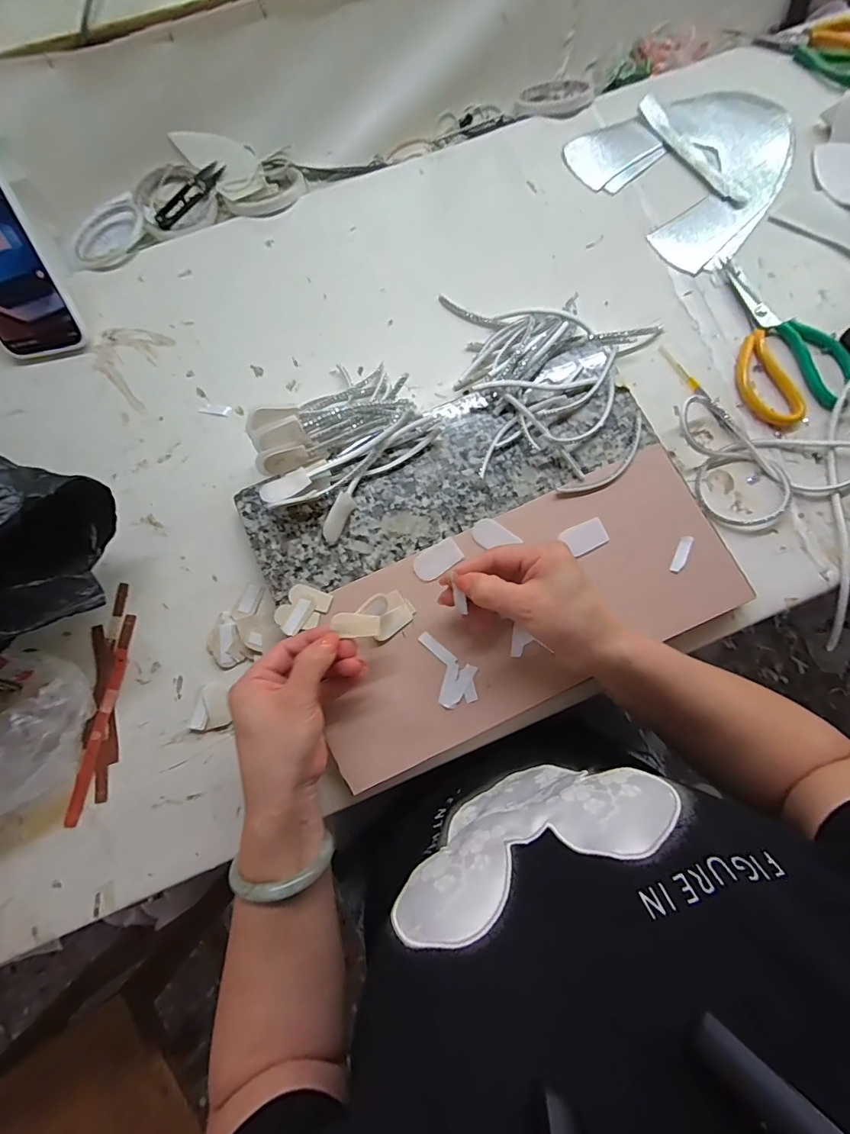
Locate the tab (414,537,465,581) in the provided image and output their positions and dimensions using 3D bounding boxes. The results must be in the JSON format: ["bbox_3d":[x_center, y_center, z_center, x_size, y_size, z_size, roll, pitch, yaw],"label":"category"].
[{"bbox_3d":[0.011,-0.007,0.398,0.042,0.004,0.025,-34,81,-6],"label":"tab"}]

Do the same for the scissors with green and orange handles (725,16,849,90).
[{"bbox_3d":[0.447,-0.597,0.523,0.172,0.017,0.074,20,80,4],"label":"scissors with green and orange handles"}]

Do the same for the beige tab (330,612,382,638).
[{"bbox_3d":[-0.052,0.044,0.348,0.038,0.004,0.018,6,75,-20],"label":"beige tab"}]

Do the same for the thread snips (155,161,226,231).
[{"bbox_3d":[-0.264,-0.417,0.513,0.025,0.006,0.098,36,81,7],"label":"thread snips"}]

